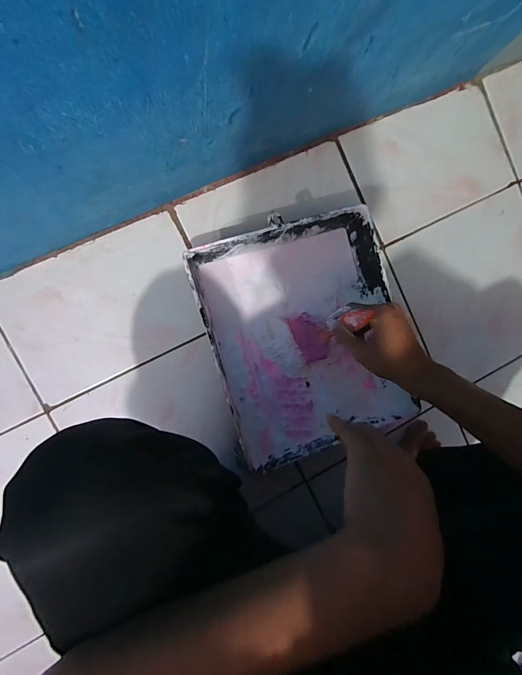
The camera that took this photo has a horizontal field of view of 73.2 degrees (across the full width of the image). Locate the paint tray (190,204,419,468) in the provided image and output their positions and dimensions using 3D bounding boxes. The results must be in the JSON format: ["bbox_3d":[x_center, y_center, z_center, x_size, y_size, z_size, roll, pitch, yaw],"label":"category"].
[{"bbox_3d":[0.067,-0.002,0.548,0.280,0.068,0.334,-17,96,-8],"label":"paint tray"}]

